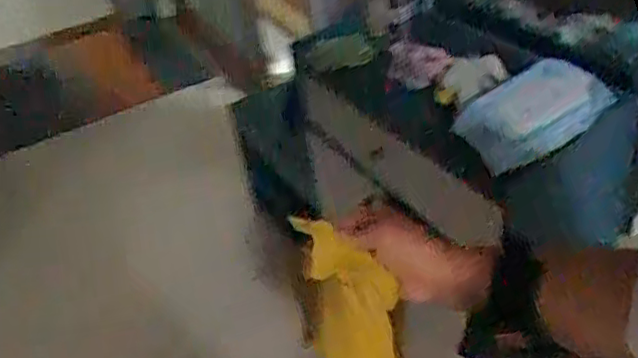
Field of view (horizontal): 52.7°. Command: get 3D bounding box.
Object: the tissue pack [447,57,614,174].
[{"bbox_3d":[0.307,-0.099,0.919,0.218,0.043,0.124,-27,68,-7],"label":"tissue pack"}]

